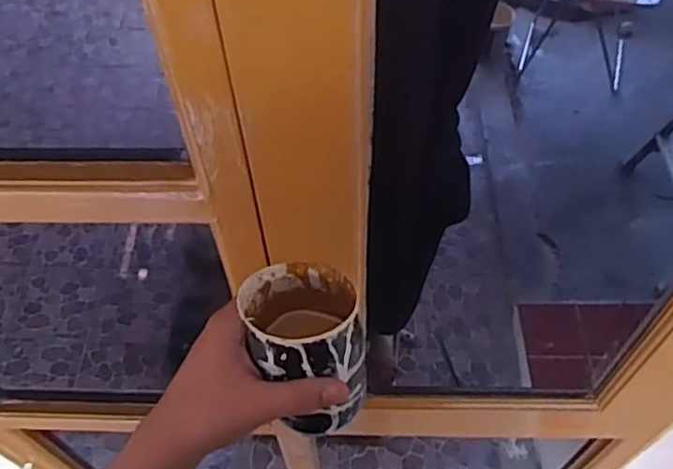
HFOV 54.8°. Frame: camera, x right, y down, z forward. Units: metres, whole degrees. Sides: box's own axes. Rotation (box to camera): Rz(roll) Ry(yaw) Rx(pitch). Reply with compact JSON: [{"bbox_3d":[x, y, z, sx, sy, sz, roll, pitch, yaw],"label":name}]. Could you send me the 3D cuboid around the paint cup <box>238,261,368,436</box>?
[{"bbox_3d":[-0.018,0.069,0.395,0.067,0.095,0.071,-18,40,-14],"label":"paint cup"}]

